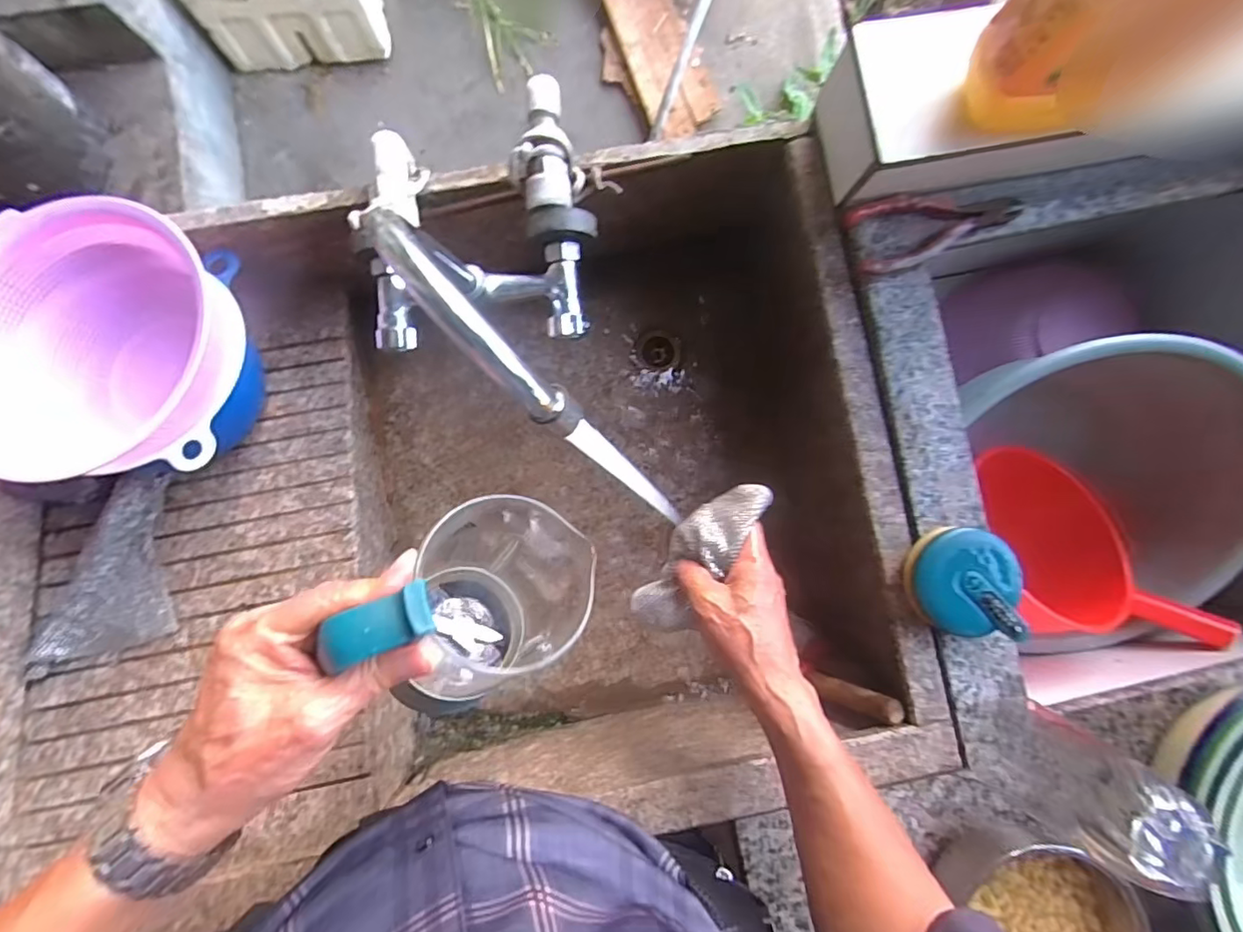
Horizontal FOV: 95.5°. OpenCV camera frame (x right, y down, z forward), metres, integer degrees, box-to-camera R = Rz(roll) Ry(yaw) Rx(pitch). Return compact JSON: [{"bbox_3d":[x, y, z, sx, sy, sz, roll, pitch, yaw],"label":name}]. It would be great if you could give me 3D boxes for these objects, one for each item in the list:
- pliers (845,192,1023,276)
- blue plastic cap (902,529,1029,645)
[{"bbox_3d":[0.271,-0.210,0.485,0.148,0.023,0.061,-18,89,-3],"label":"pliers"},{"bbox_3d":[0.281,0.095,0.463,0.085,0.016,0.085,-2,80,13],"label":"blue plastic cap"}]

